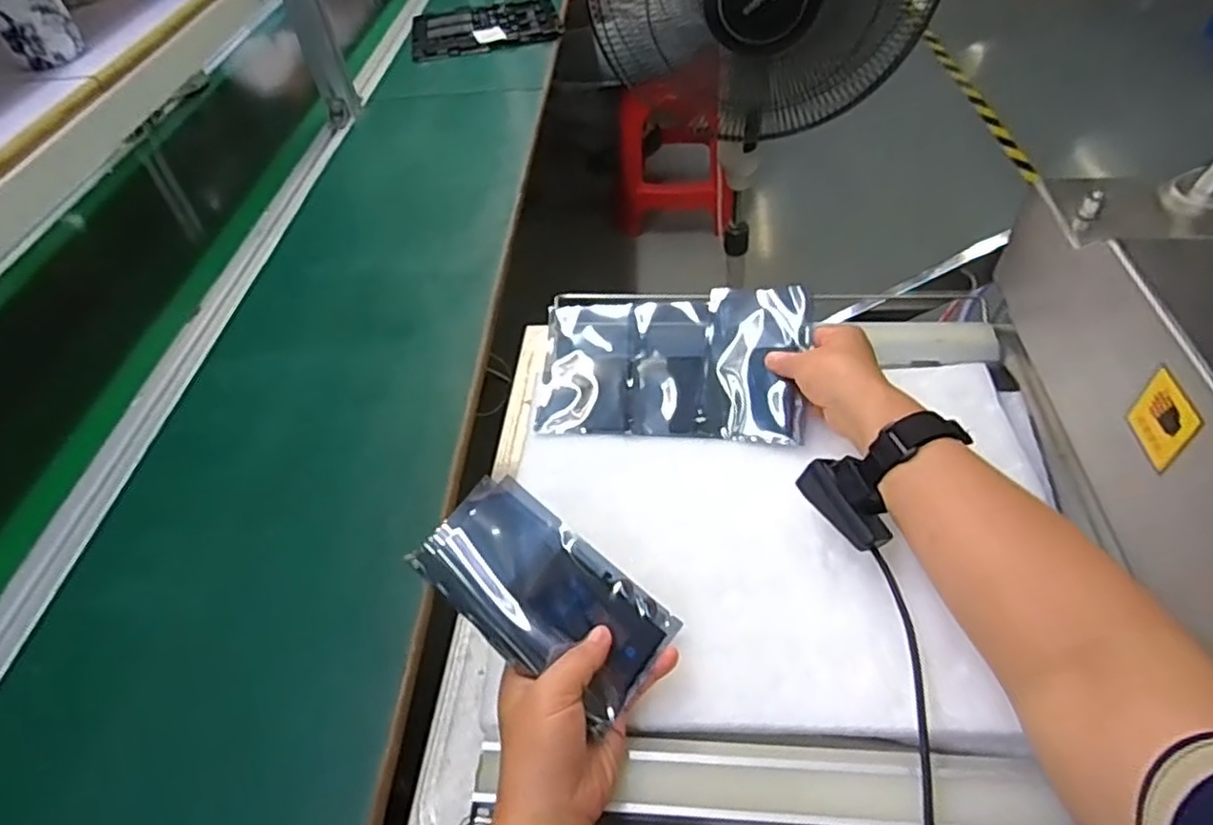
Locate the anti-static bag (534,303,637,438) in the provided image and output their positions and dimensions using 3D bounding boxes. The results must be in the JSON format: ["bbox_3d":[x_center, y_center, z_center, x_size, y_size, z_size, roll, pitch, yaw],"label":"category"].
[{"bbox_3d":[-0.018,-0.046,0.639,0.086,0.023,0.156,-1,48,5],"label":"anti-static bag"}]

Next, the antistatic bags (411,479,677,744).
[{"bbox_3d":[-0.038,0.111,0.417,0.152,0.013,0.083,38,62,5],"label":"antistatic bags"}]

